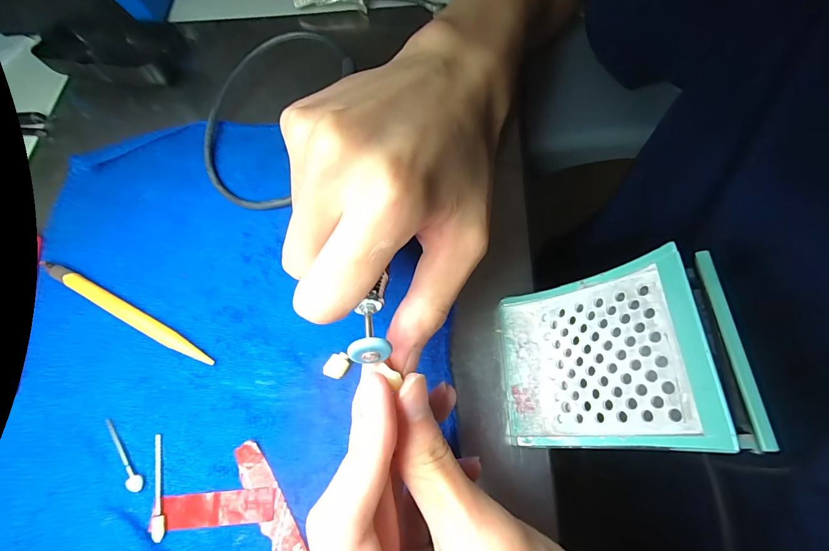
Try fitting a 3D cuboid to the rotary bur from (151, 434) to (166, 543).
[{"bbox_3d":[-0.125,0.101,0.182,0.006,0.004,0.047,-18,67,-3],"label":"rotary bur"}]

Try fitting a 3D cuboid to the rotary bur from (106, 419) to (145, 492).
[{"bbox_3d":[-0.147,0.089,0.188,0.006,0.005,0.043,-43,70,-13],"label":"rotary bur"}]

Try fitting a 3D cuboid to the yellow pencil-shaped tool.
[{"bbox_3d":[-0.168,0.021,0.220,0.132,0.007,0.009,25,71,14],"label":"yellow pencil-shaped tool"}]

